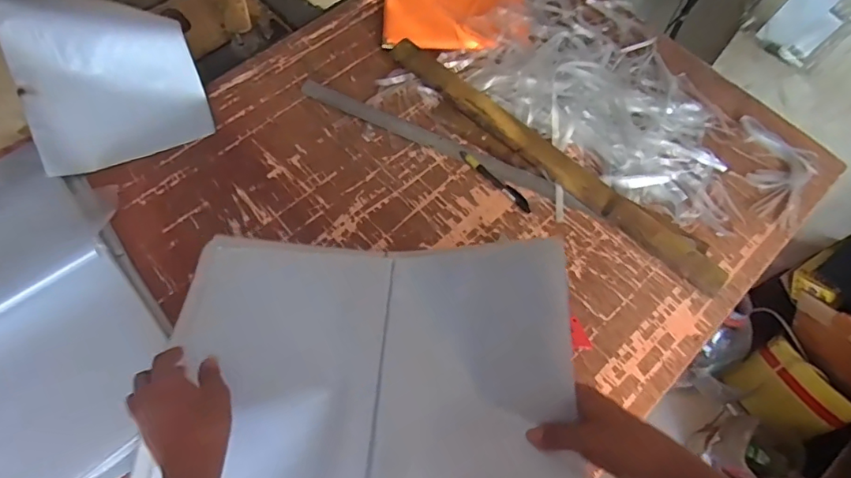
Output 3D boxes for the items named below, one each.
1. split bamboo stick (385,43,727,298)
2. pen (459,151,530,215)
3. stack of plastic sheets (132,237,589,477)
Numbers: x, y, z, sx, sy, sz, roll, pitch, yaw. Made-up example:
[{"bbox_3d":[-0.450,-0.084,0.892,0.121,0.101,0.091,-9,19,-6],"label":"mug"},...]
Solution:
[{"bbox_3d":[0.177,-0.125,0.756,0.588,0.017,0.055,39,69,16],"label":"split bamboo stick"},{"bbox_3d":[0.101,-0.087,0.739,0.014,0.011,0.133,-40,71,-19],"label":"pen"},{"bbox_3d":[-0.064,0.155,0.561,0.452,0.126,0.340,6,64,1],"label":"stack of plastic sheets"}]

